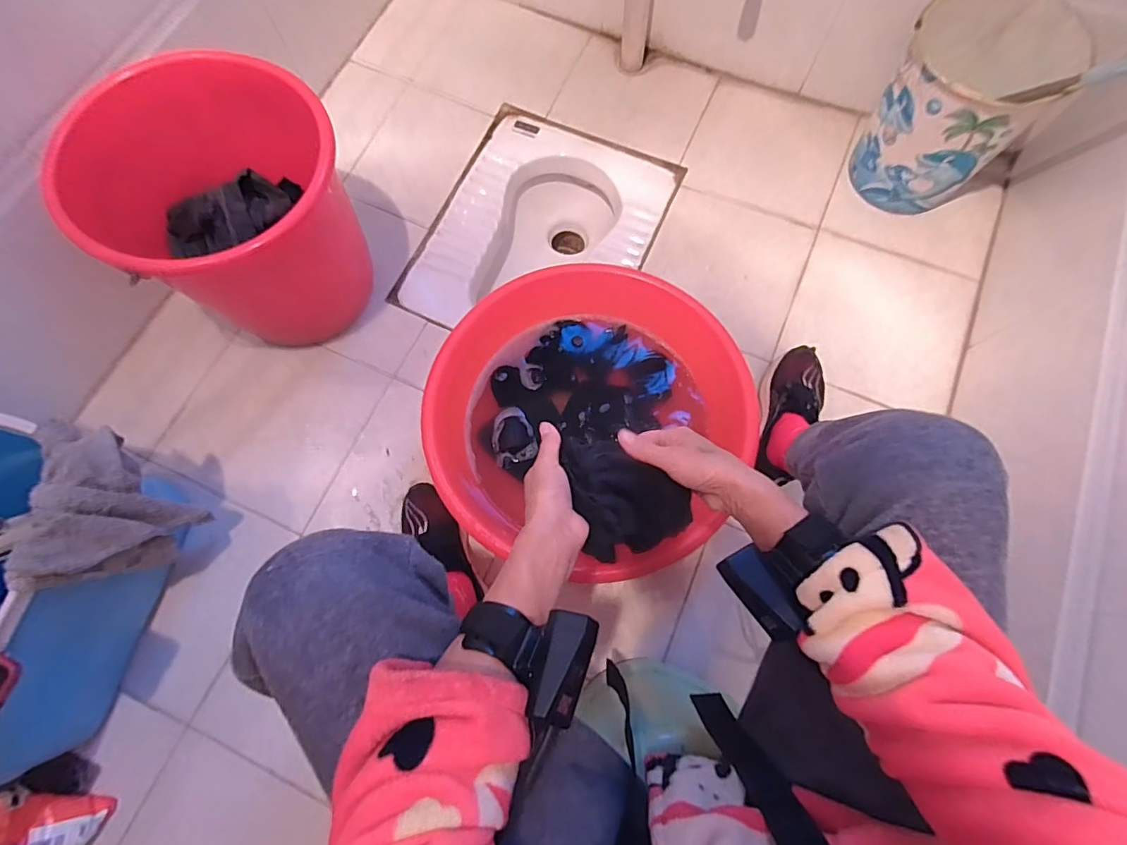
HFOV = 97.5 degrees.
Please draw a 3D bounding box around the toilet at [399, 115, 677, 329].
[{"bbox_3d":[-0.041,-0.360,1.102,0.413,0.207,0.524,22,76,6],"label":"toilet"}]

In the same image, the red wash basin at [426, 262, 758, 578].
[{"bbox_3d":[0.033,-0.006,0.786,0.454,0.170,0.444,0,74,0],"label":"red wash basin"}]

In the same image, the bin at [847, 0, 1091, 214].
[{"bbox_3d":[0.681,-0.559,0.890,0.266,0.270,0.246,0,74,0],"label":"bin"}]

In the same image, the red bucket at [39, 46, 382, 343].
[{"bbox_3d":[-0.493,-0.323,0.789,0.289,0.346,0.332,44,79,11],"label":"red bucket"}]

